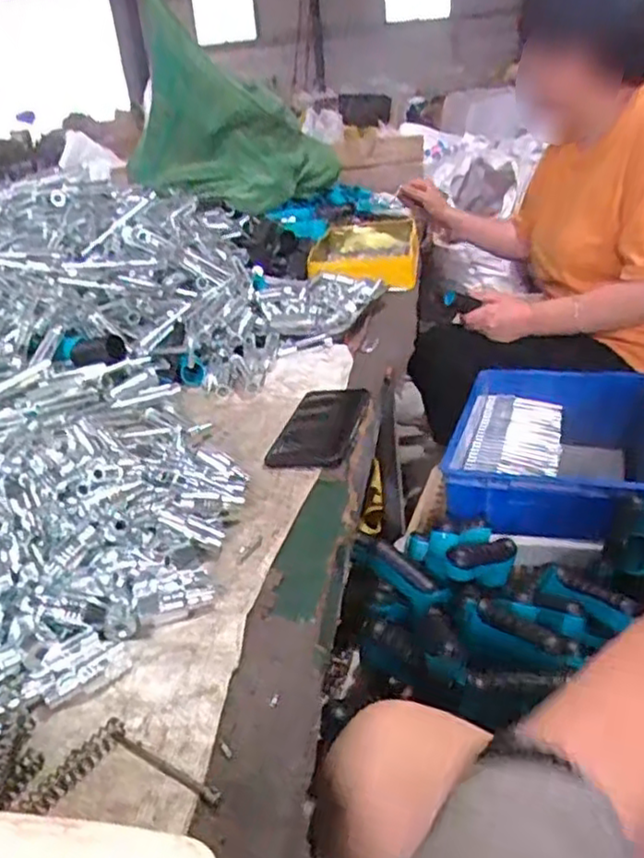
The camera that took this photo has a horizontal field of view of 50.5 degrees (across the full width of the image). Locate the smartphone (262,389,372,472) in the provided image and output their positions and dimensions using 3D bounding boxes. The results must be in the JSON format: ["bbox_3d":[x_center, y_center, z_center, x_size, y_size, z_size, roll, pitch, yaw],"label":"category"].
[{"bbox_3d":[-0.002,0.000,0.712,0.079,0.012,0.162,0,30,17],"label":"smartphone"}]

